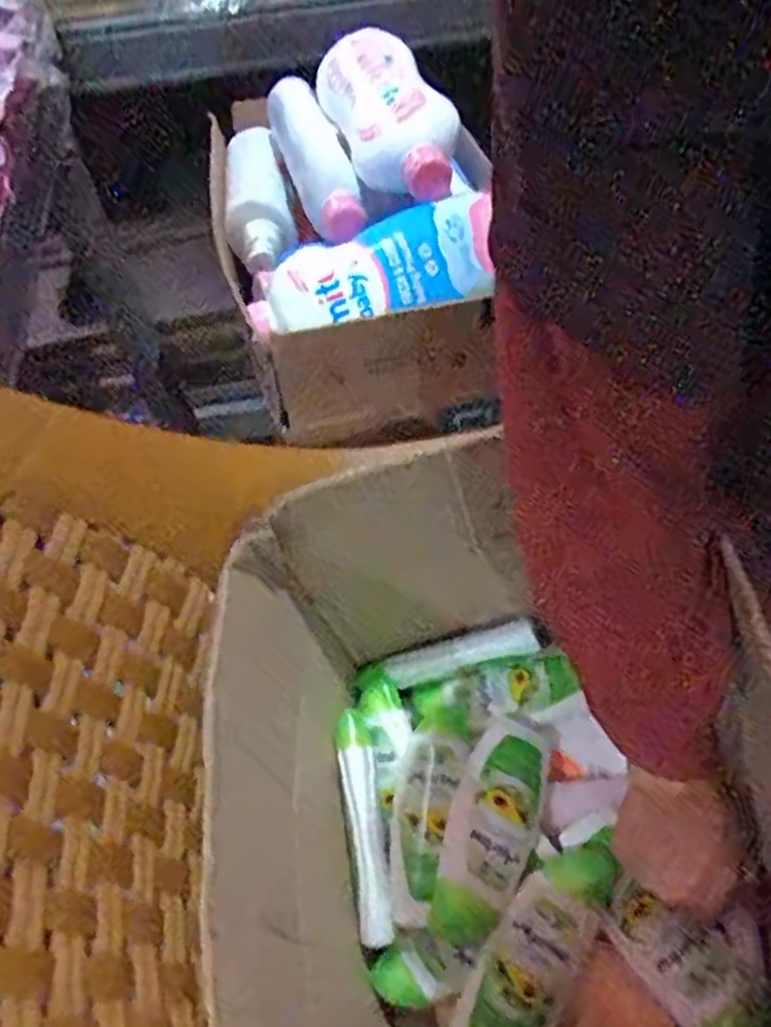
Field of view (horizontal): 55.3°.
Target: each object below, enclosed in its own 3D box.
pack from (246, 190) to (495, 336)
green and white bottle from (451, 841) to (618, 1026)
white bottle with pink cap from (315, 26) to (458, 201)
[{"bbox_3d":[-0.010,-0.190,0.590,0.201,0.053,0.081,-16,86,-8],"label":"pack"},{"bbox_3d":[0.107,0.324,0.535,0.060,0.032,0.180,30,87,24],"label":"green and white bottle"},{"bbox_3d":[0.002,-0.337,0.626,0.085,0.041,0.217,-31,56,13],"label":"white bottle with pink cap"}]

